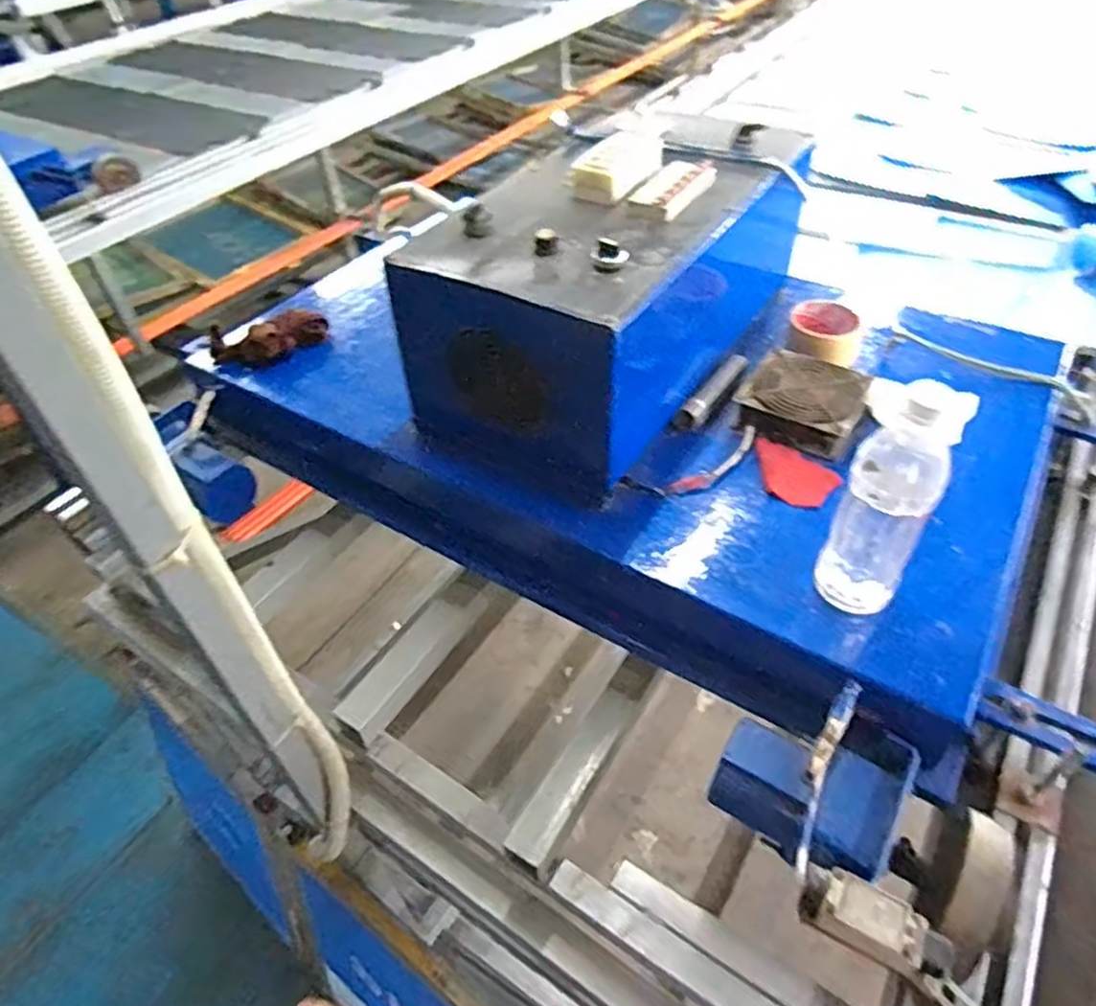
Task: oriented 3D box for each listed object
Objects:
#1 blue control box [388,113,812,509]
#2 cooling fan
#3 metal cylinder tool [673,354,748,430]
[{"bbox_3d":[0.074,-0.251,0.792,0.240,0.206,0.472,24,52,25],"label":"blue control box"},{"bbox_3d":[0.273,-0.111,0.775,0.117,0.032,0.125,22,51,23],"label":"cooling fan"},{"bbox_3d":[0.184,-0.129,0.805,0.026,0.017,0.147,27,53,26],"label":"metal cylinder tool"}]

